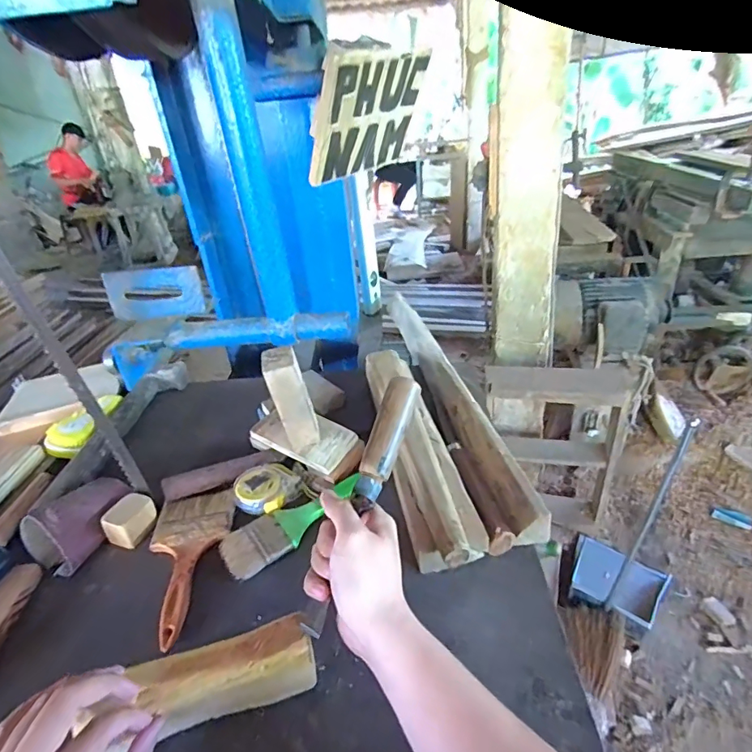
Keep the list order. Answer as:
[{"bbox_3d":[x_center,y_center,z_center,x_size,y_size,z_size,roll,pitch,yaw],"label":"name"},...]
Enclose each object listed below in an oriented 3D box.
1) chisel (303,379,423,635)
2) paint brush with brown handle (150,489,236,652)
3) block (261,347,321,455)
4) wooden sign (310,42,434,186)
[{"bbox_3d":[-0.010,0.106,0.414,0.027,0.020,0.232,13,69,26],"label":"chisel"},{"bbox_3d":[-0.209,0.198,0.504,0.087,0.014,0.188,-7,30,-2],"label":"paint brush with brown handle"},{"bbox_3d":[-0.102,0.035,0.569,0.044,0.139,0.040,-13,35,-9],"label":"block"},{"bbox_3d":[-0.009,-0.327,0.580,0.011,0.148,0.177,42,52,18],"label":"wooden sign"}]

